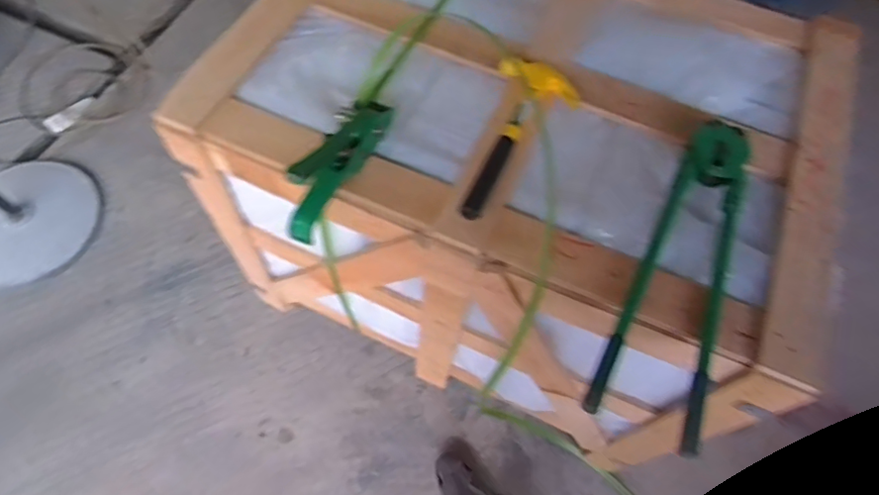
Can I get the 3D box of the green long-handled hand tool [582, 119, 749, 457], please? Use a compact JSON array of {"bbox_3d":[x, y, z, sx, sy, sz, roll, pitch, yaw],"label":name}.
[{"bbox_3d":[0.375,0.021,0.794,0.152,0.036,0.519,28,67,10],"label":"green long-handled hand tool"}]

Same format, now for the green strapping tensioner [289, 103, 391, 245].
[{"bbox_3d":[-0.146,-0.126,0.807,0.070,0.116,0.268,22,66,8],"label":"green strapping tensioner"}]

